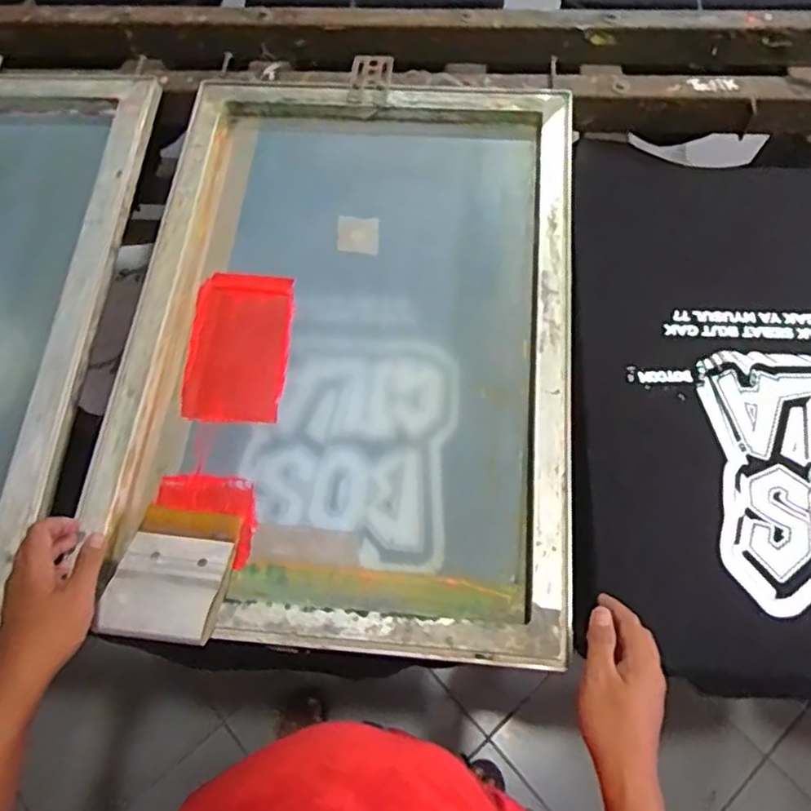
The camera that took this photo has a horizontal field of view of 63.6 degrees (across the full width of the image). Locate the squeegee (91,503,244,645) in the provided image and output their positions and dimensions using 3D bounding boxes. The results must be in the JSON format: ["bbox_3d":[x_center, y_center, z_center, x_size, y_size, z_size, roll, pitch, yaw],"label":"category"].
[{"bbox_3d":[-0.215,0.153,0.597,0.100,0.025,0.129,6,43,3],"label":"squeegee"}]

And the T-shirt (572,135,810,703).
[{"bbox_3d":[0.389,-0.048,0.693,0.416,0.044,0.651,5,63,5],"label":"T-shirt"}]

